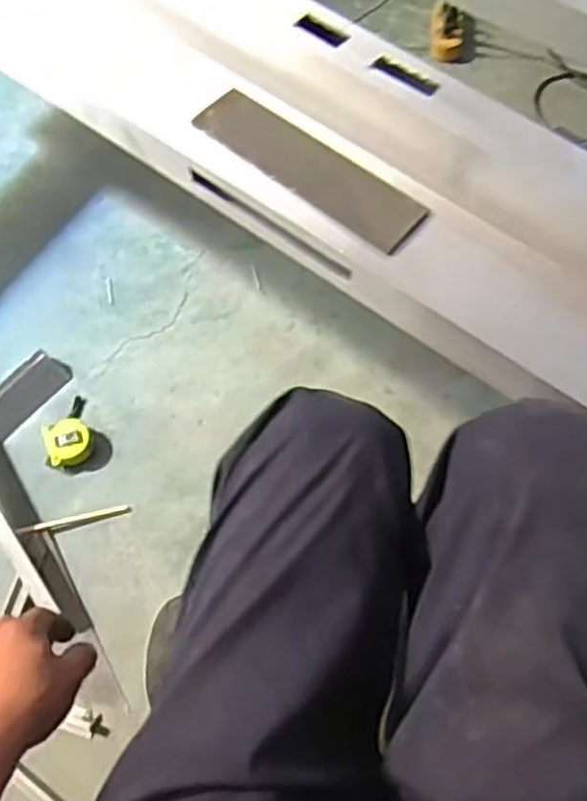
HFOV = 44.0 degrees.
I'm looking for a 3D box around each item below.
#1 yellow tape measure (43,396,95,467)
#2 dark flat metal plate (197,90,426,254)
[{"bbox_3d":[-0.325,0.044,1.048,0.064,0.036,0.107,-11,66,-7],"label":"yellow tape measure"},{"bbox_3d":[0.012,-0.202,0.627,0.221,0.009,0.051,38,76,17],"label":"dark flat metal plate"}]

